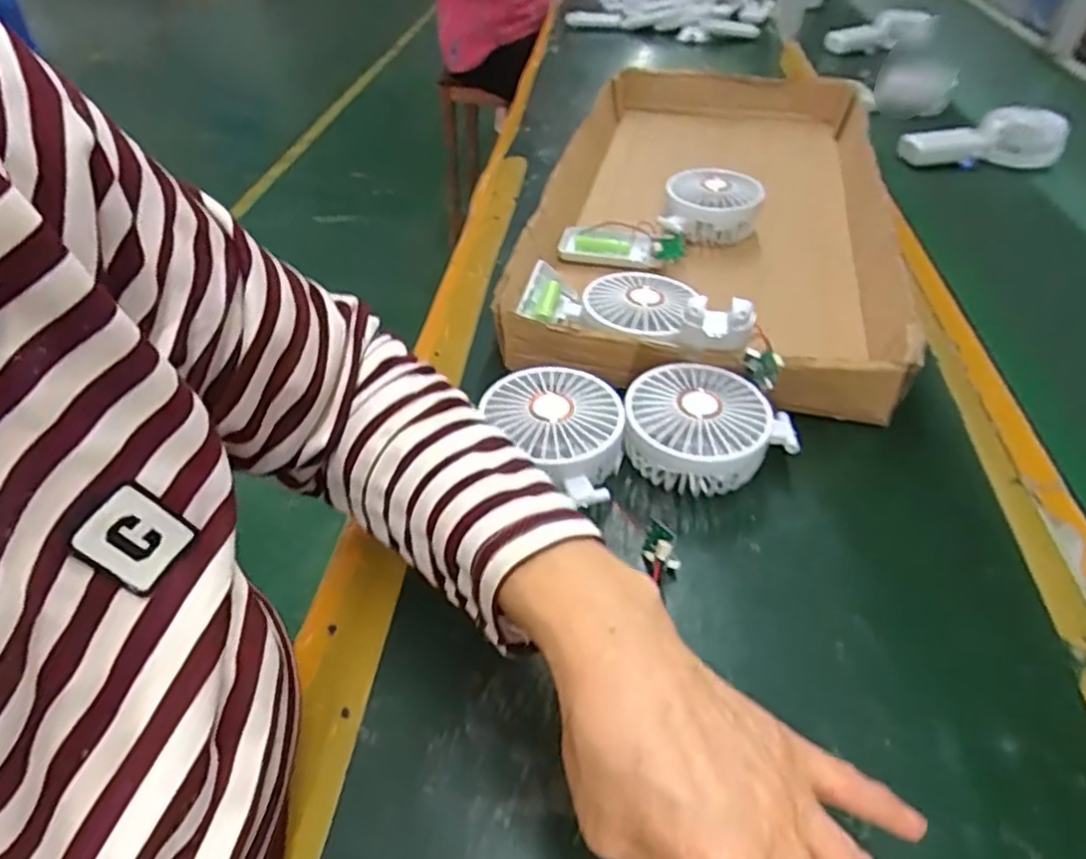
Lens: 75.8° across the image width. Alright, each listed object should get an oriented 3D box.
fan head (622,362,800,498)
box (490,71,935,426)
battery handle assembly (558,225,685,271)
[{"bbox_3d":[0.096,0.003,0.429,0.085,0.051,0.083,1,43,-1],"label":"fan head"},{"bbox_3d":[0.161,-0.208,0.654,0.298,0.103,0.591,10,43,8],"label":"box"},{"bbox_3d":[0.066,-0.161,0.609,0.107,0.026,0.039,16,45,15],"label":"battery handle assembly"}]

